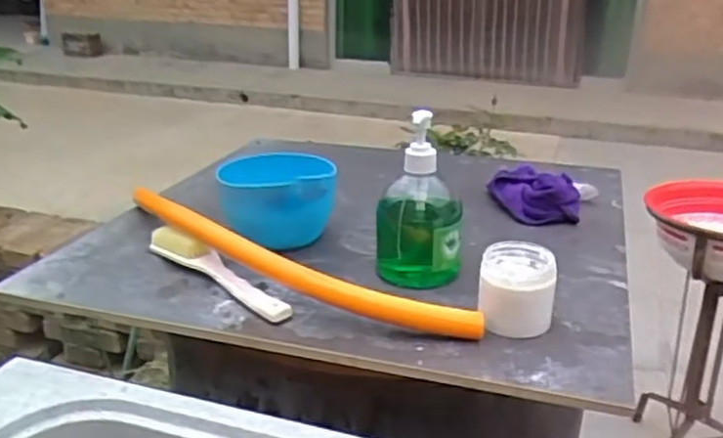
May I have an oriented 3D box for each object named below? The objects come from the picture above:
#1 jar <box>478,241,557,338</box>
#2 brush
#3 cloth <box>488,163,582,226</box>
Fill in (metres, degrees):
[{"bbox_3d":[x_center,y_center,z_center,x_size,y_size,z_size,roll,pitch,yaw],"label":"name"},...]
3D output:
[{"bbox_3d":[0.137,0.062,0.607,0.066,0.062,0.068,5,21,14],"label":"jar"},{"bbox_3d":[-0.146,0.047,0.688,0.028,0.038,0.230,-19,27,-40],"label":"brush"},{"bbox_3d":[0.227,-0.033,0.873,0.091,0.045,0.109,-6,21,-16],"label":"cloth"}]

